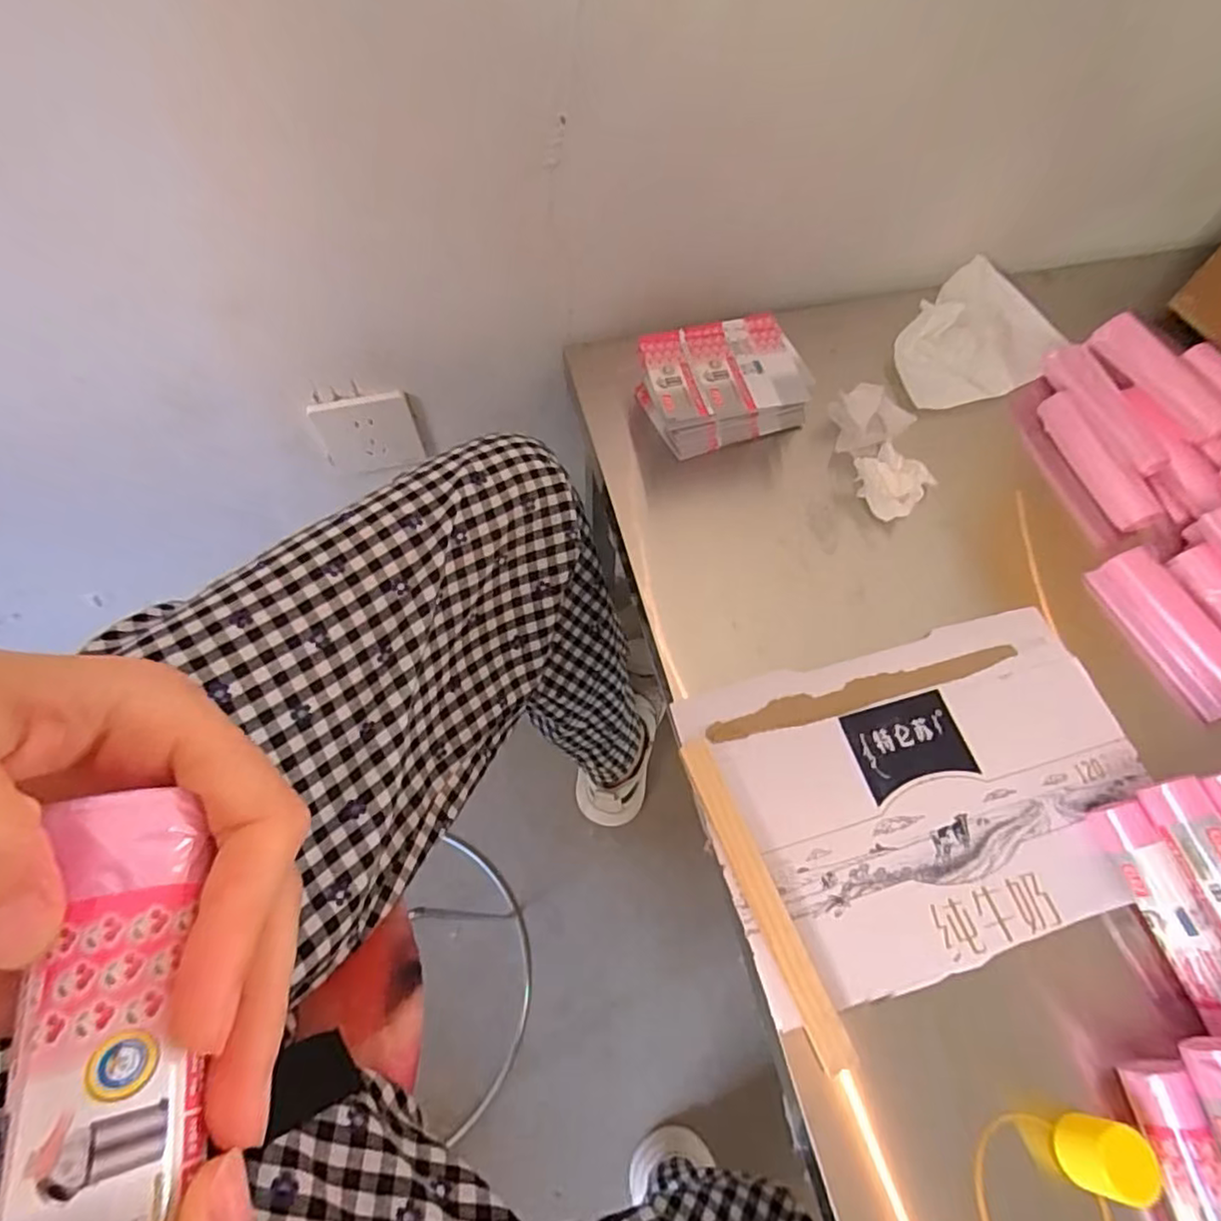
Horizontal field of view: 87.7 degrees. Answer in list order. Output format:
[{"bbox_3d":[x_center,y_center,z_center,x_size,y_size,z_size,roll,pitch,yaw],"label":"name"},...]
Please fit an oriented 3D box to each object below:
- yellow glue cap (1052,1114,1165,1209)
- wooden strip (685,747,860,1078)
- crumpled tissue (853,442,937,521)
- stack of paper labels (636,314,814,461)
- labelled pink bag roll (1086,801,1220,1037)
[{"bbox_3d":[0.230,0.254,0.295,0.028,0.029,0.031,20,65,9],"label":"yellow glue cap"},{"bbox_3d":[0.083,0.155,0.351,0.019,0.010,0.172,-20,66,-10],"label":"wooden strip"},{"bbox_3d":[0.215,-0.099,0.474,0.055,0.025,0.048,-25,67,-12],"label":"crumpled tissue"},{"bbox_3d":[0.086,-0.173,0.490,0.119,0.049,0.088,-16,65,-8],"label":"stack of paper labels"},{"bbox_3d":[0.300,0.163,0.345,0.021,0.029,0.111,-13,65,-7],"label":"labelled pink bag roll"}]

